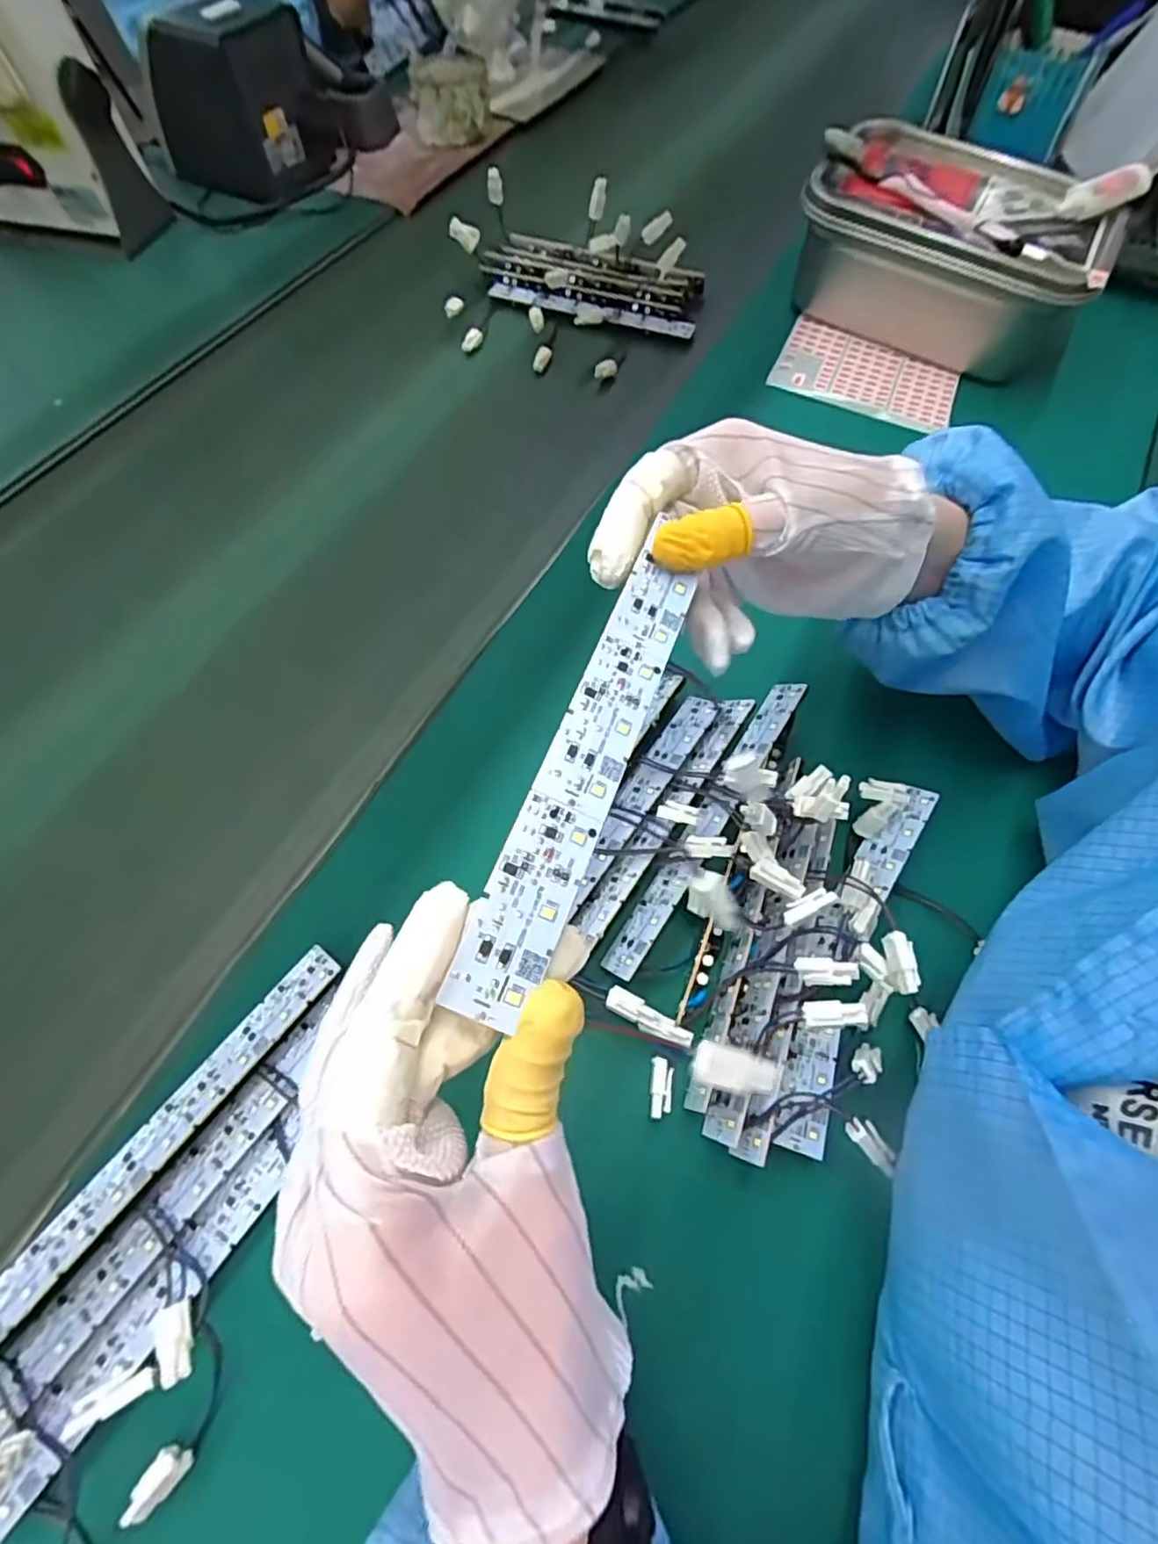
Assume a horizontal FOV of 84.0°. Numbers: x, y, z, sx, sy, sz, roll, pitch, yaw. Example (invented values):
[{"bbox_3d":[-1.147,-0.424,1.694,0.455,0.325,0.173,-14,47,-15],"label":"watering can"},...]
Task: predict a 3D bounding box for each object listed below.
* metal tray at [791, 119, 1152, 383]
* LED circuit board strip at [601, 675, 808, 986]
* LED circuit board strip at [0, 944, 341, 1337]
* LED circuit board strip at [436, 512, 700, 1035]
[{"bbox_3d":[0.309,-0.433,0.546,0.240,0.101,0.146,21,64,11],"label":"metal tray"},{"bbox_3d":[0.072,0.025,0.351,0.026,0.005,0.192,14,65,51],"label":"LED circuit board strip"},{"bbox_3d":[-0.180,0.156,0.280,0.026,0.004,0.187,21,60,36],"label":"LED circuit board strip"},{"bbox_3d":[0.003,-0.006,0.200,0.024,0.004,0.163,25,63,-5],"label":"LED circuit board strip"}]

